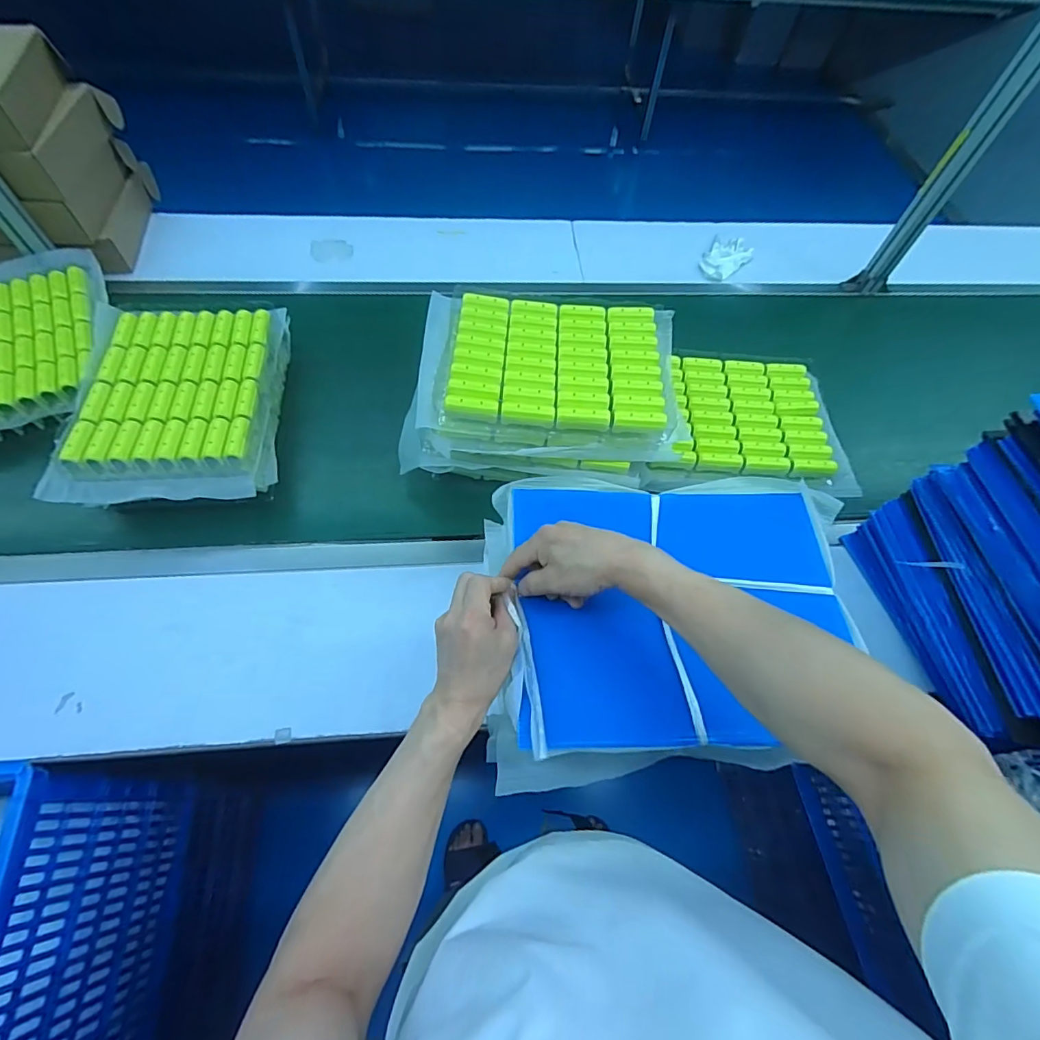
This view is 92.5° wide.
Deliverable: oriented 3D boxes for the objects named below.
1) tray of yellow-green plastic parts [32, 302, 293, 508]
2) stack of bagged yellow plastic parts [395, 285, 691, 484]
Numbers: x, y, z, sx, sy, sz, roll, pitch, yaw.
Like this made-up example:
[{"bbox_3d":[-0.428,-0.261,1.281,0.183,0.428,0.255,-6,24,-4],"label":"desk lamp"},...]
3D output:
[{"bbox_3d":[-0.568,-0.199,0.830,0.306,0.094,0.379,-7,57,-4],"label":"tray of yellow-green plastic parts"},{"bbox_3d":[0.031,-0.216,0.816,0.432,0.151,0.268,3,57,2],"label":"stack of bagged yellow plastic parts"}]

